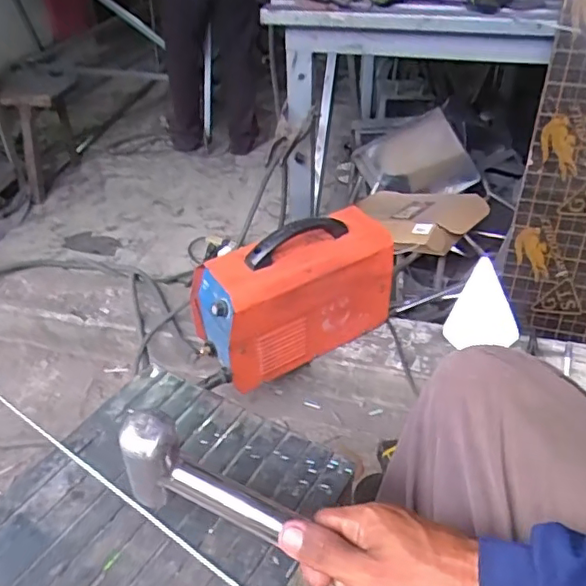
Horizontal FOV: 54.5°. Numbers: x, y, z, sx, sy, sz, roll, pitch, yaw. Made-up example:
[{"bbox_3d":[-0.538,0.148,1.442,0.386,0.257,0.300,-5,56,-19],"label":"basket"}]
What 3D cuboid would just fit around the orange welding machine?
[{"bbox_3d":[0.004,-0.012,0.982,0.312,0.221,0.145,-20,42,-24],"label":"orange welding machine"}]

